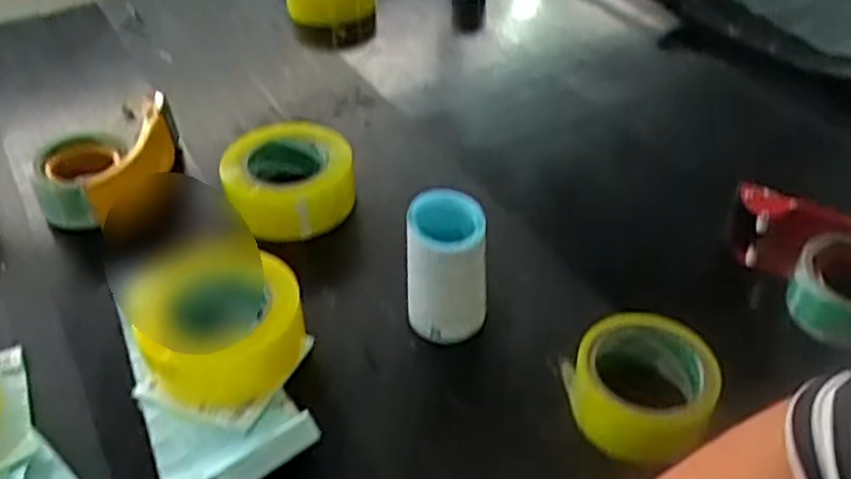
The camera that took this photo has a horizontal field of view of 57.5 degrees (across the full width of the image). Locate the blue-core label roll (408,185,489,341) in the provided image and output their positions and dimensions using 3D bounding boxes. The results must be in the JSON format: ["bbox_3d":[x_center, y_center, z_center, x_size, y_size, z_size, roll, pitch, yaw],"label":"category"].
[{"bbox_3d":[0.017,0.028,0.624,0.062,0.114,0.072,-1,41,-2],"label":"blue-core label roll"}]

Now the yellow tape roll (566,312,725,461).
[{"bbox_3d":[0.160,0.110,0.572,0.100,0.066,0.099,0,41,0],"label":"yellow tape roll"}]

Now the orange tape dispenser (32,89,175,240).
[{"bbox_3d":[-0.324,-0.079,0.797,0.125,0.060,0.154,-6,39,-10],"label":"orange tape dispenser"}]

